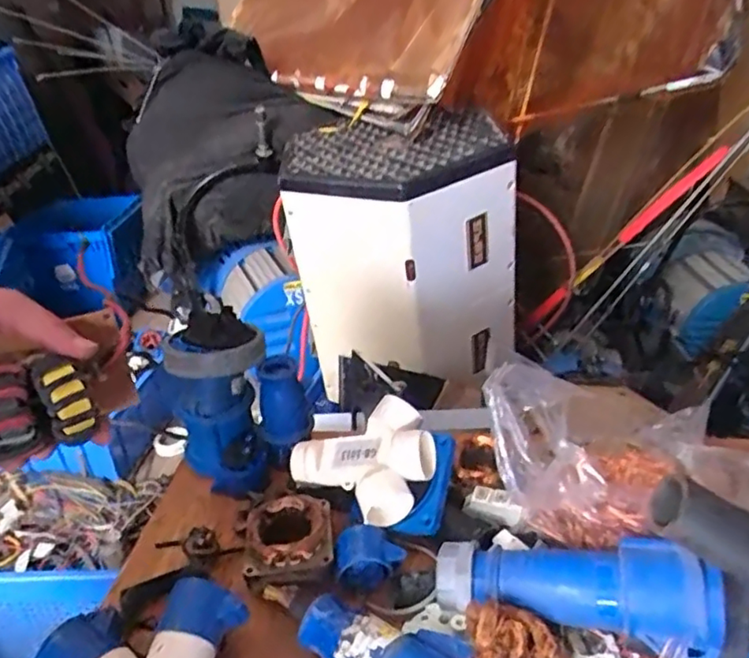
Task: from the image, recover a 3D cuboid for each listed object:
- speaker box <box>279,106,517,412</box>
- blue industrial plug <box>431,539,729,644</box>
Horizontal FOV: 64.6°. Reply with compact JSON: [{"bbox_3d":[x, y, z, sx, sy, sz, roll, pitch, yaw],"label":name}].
[{"bbox_3d":[0.050,-0.154,1.315,0.474,0.521,0.348,13,32,27],"label":"speaker box"},{"bbox_3d":[0.149,0.200,0.458,0.202,0.071,0.066,4,29,13],"label":"blue industrial plug"}]

